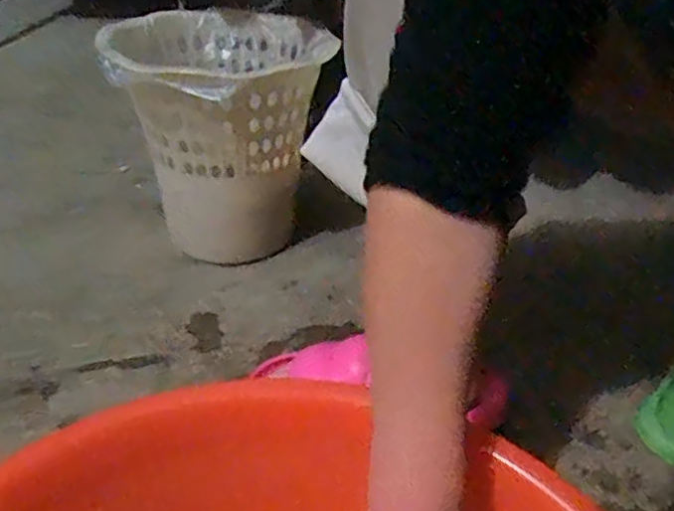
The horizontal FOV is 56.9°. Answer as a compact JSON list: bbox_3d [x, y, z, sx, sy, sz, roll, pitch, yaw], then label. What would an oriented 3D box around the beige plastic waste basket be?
[{"bbox_3d":[-0.150,-0.141,0.805,0.252,0.274,0.249,-13,39,-19],"label":"beige plastic waste basket"}]

